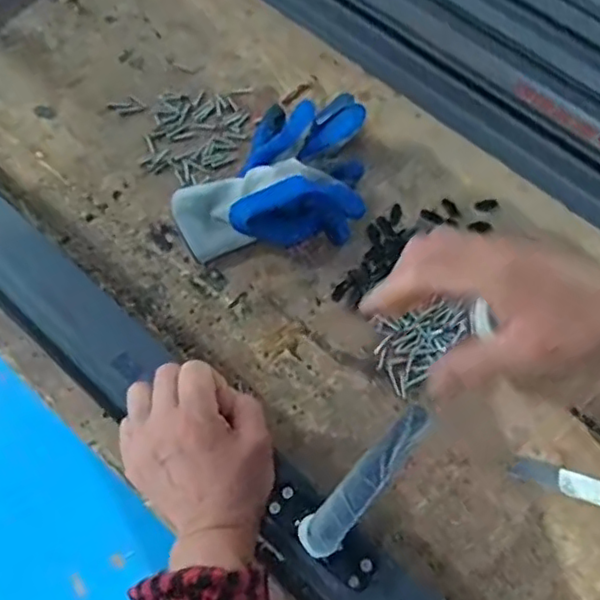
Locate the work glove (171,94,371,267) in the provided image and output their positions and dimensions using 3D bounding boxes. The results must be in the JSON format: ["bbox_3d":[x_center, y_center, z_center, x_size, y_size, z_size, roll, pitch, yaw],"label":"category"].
[{"bbox_3d":[-0.026,-0.123,0.576,0.184,0.070,0.151,-5,70,-1],"label":"work glove"}]

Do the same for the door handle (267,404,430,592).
[{"bbox_3d":[0.042,0.122,0.415,0.081,0.055,0.113,38,75,14],"label":"door handle"}]

